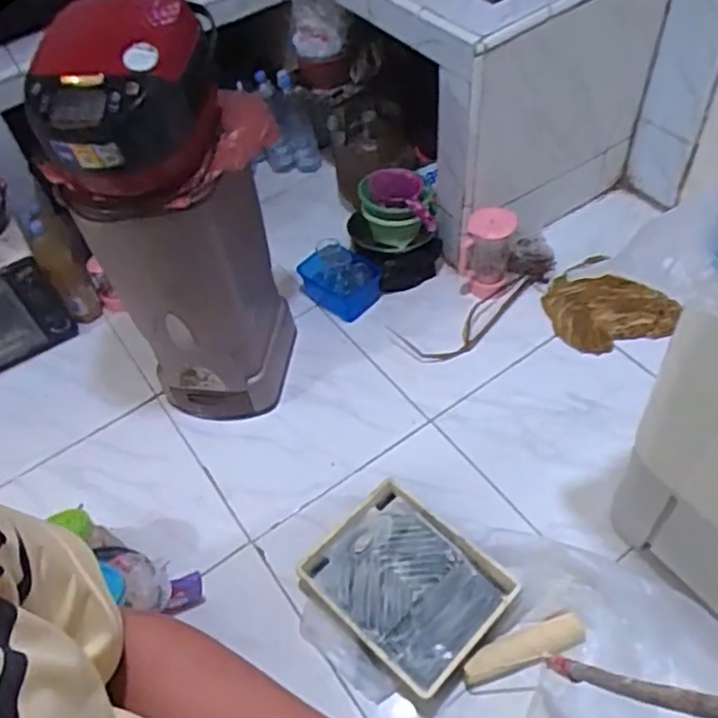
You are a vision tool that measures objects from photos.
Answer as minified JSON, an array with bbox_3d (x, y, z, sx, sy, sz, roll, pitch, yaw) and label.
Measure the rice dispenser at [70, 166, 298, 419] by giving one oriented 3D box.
[{"bbox_3d":[-0.337,-0.131,1.506,0.347,0.648,0.255,-15,51,-7],"label":"rice dispenser"}]

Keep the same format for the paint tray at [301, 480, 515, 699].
[{"bbox_3d":[0.092,0.448,1.351,0.277,0.057,0.360,-39,58,-24],"label":"paint tray"}]

